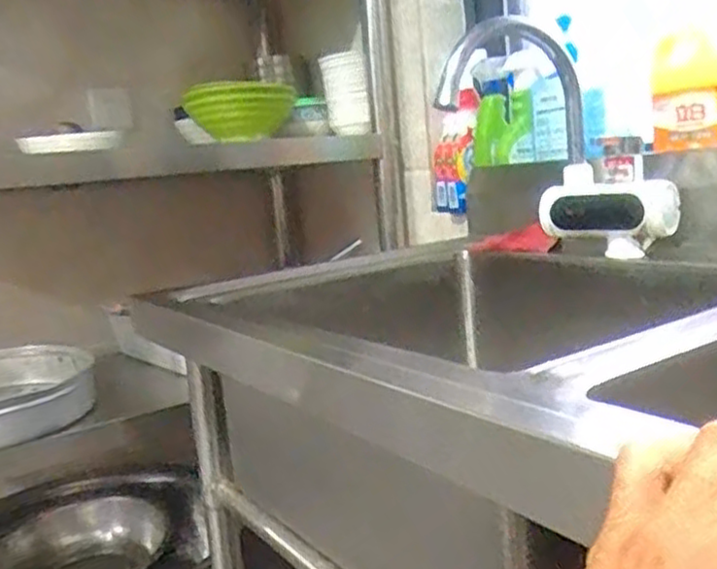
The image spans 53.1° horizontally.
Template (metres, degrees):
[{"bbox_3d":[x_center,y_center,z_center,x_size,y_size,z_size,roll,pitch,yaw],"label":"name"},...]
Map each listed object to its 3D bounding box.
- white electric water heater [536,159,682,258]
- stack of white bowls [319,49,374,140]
[{"bbox_3d":[0.299,-0.087,0.865,0.061,0.100,0.153,-13,12,-42],"label":"white electric water heater"},{"bbox_3d":[-0.020,-0.343,1.285,0.080,0.144,0.060,-4,9,5],"label":"stack of white bowls"}]

